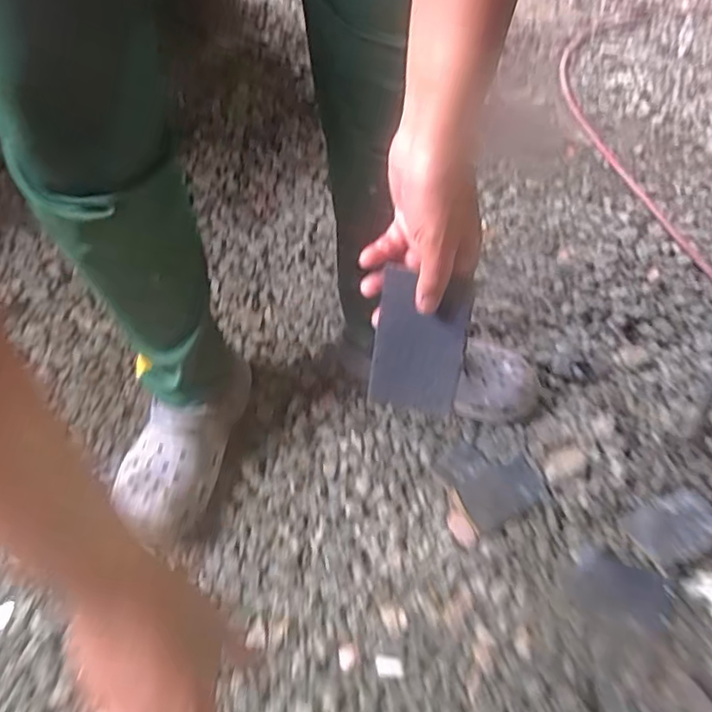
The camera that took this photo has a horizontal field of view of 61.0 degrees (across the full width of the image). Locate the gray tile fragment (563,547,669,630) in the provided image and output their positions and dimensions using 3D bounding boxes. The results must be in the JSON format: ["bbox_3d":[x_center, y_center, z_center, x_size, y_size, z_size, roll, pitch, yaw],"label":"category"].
[{"bbox_3d":[0.312,0.277,0.717,0.117,0.006,0.071,24,57,11],"label":"gray tile fragment"}]

